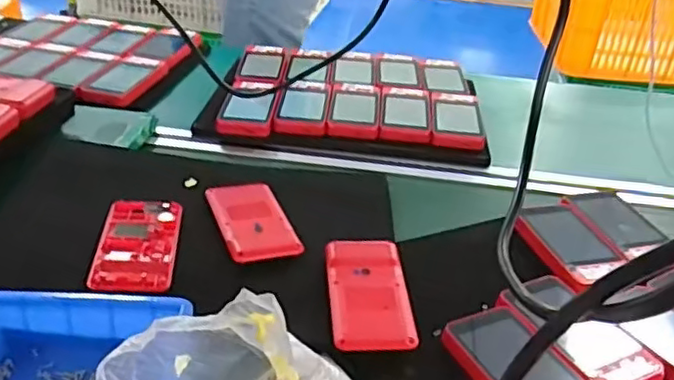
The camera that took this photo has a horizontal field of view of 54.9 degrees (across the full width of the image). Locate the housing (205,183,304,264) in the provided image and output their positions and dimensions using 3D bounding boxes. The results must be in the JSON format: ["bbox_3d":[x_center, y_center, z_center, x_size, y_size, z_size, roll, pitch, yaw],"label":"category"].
[{"bbox_3d":[-0.079,0.023,0.589,0.064,0.007,0.130,-9,35,-18],"label":"housing"}]

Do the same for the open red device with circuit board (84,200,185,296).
[{"bbox_3d":[-0.166,0.043,0.544,0.062,0.008,0.126,-1,33,-7],"label":"open red device with circuit board"}]

